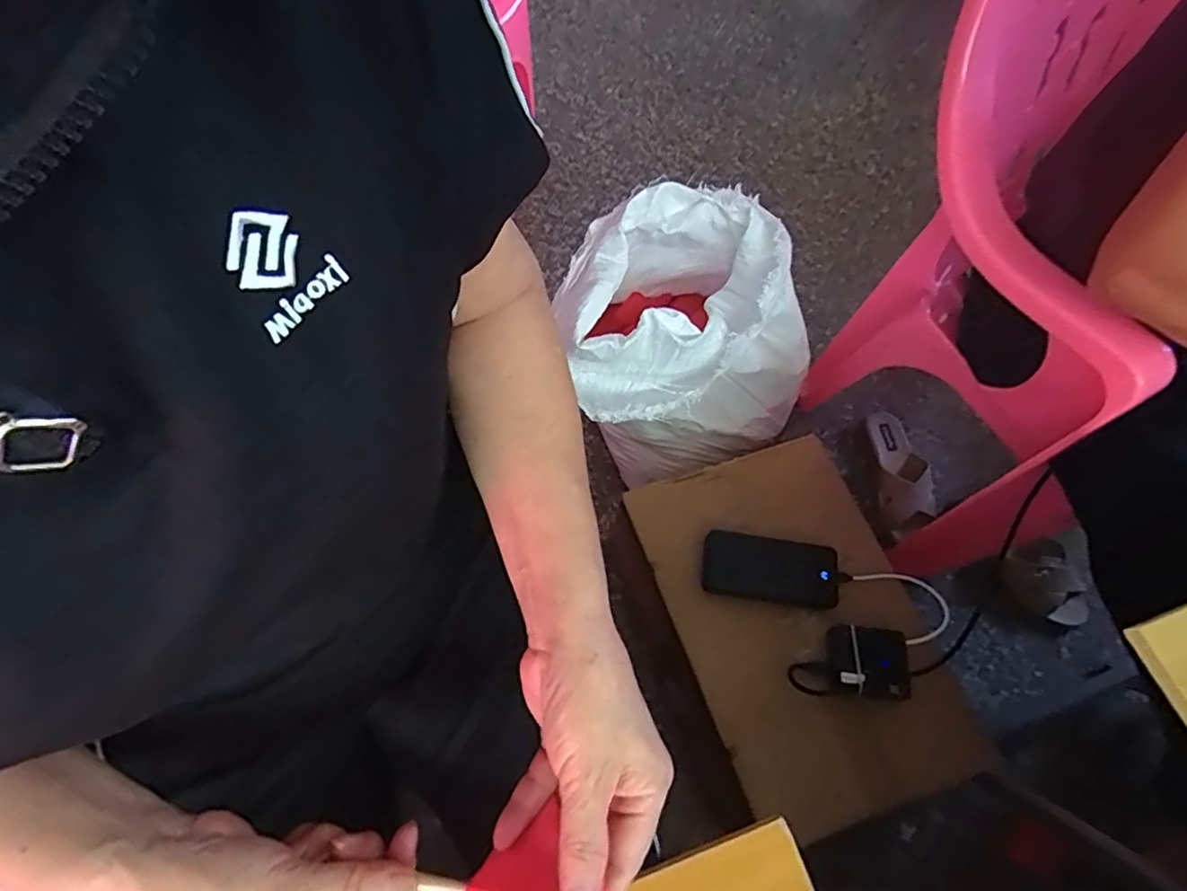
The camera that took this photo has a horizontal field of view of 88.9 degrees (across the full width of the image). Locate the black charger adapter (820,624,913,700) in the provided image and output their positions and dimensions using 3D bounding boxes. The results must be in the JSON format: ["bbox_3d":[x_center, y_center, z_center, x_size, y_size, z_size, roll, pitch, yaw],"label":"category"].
[{"bbox_3d":[0.302,0.238,0.668,0.086,0.017,0.072,10,65,2],"label":"black charger adapter"}]

